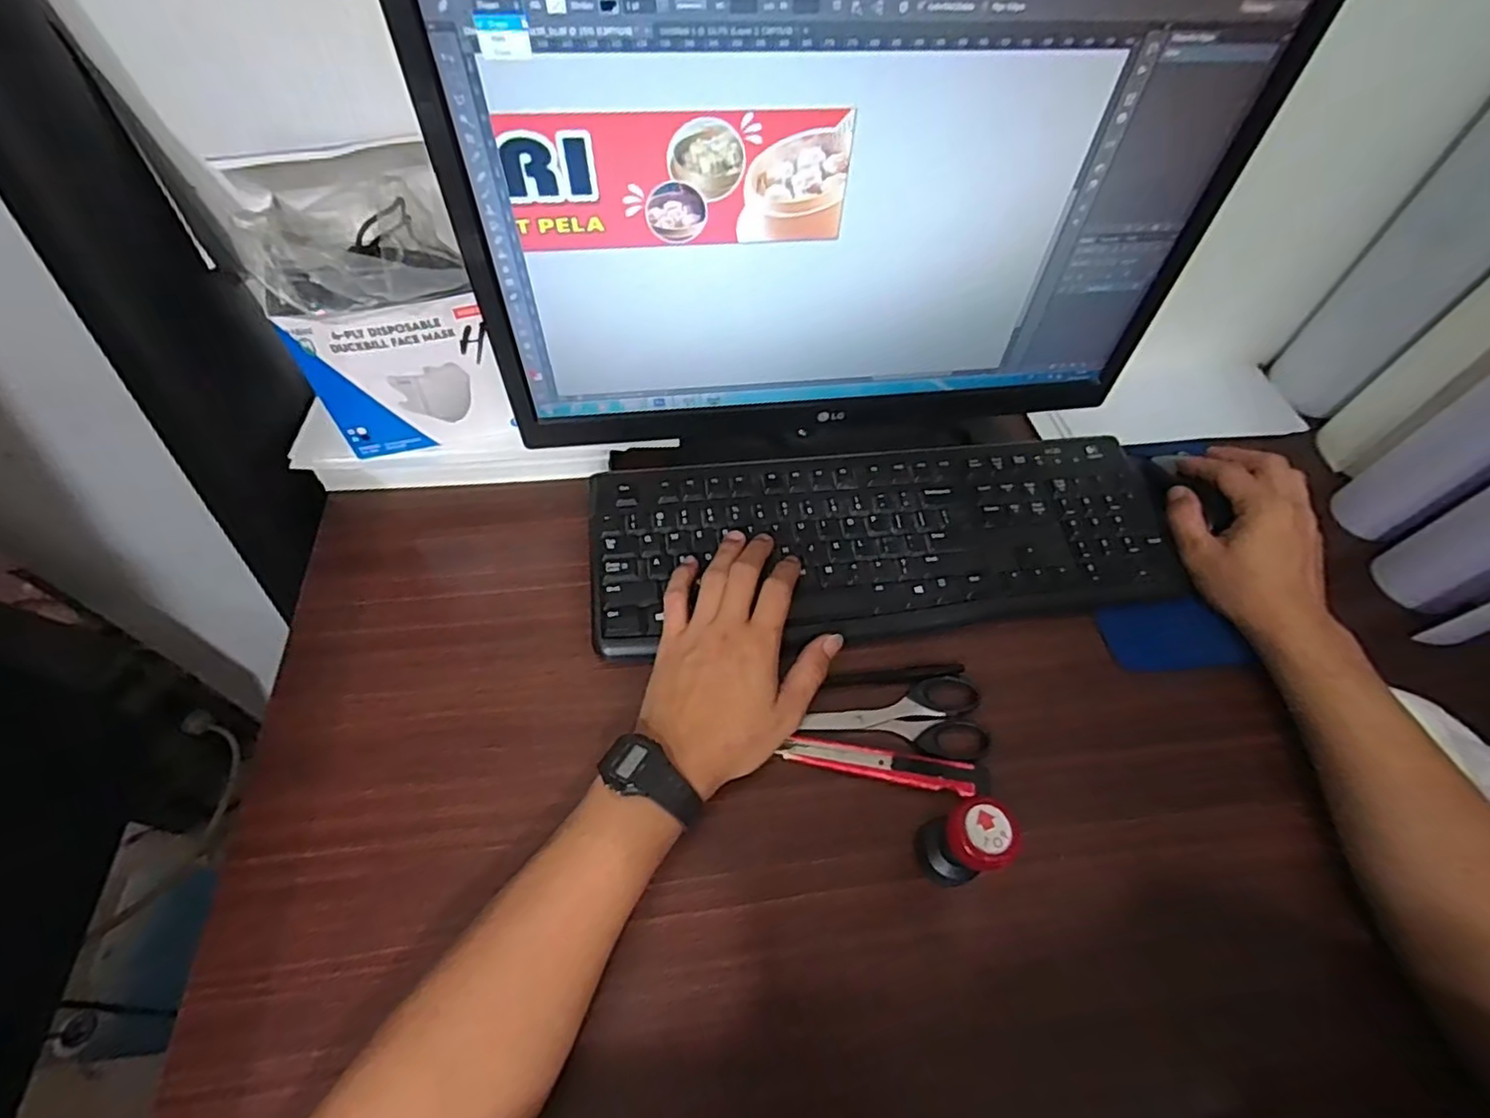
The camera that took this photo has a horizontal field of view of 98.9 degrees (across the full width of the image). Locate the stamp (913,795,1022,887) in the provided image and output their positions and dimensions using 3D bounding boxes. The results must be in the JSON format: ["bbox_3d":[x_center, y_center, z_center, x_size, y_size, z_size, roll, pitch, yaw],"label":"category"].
[{"bbox_3d":[0.120,0.158,0.354,0.031,0.078,0.035,-16,60,-14],"label":"stamp"}]

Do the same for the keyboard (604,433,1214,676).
[{"bbox_3d":[0.107,-0.017,0.486,0.440,0.023,0.150,-3,57,-5],"label":"keyboard"}]

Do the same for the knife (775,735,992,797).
[{"bbox_3d":[0.091,0.130,0.404,0.127,0.010,0.020,10,57,3],"label":"knife"}]

